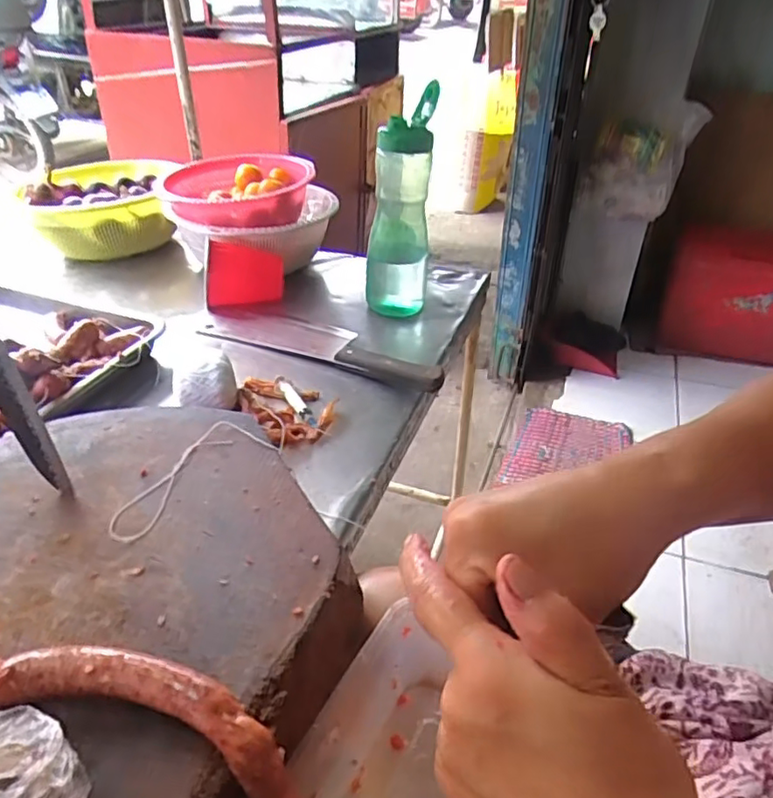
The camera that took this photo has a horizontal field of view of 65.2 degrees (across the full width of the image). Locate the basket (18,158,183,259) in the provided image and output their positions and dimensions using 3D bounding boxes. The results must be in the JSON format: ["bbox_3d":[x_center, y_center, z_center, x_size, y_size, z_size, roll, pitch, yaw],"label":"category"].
[{"bbox_3d":[-0.474,-0.326,1.041,0.229,0.102,0.235,-4,35,-8],"label":"basket"}]

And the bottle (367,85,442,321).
[{"bbox_3d":[0.017,-0.251,0.828,0.086,0.272,0.065,2,35,0],"label":"bottle"}]

